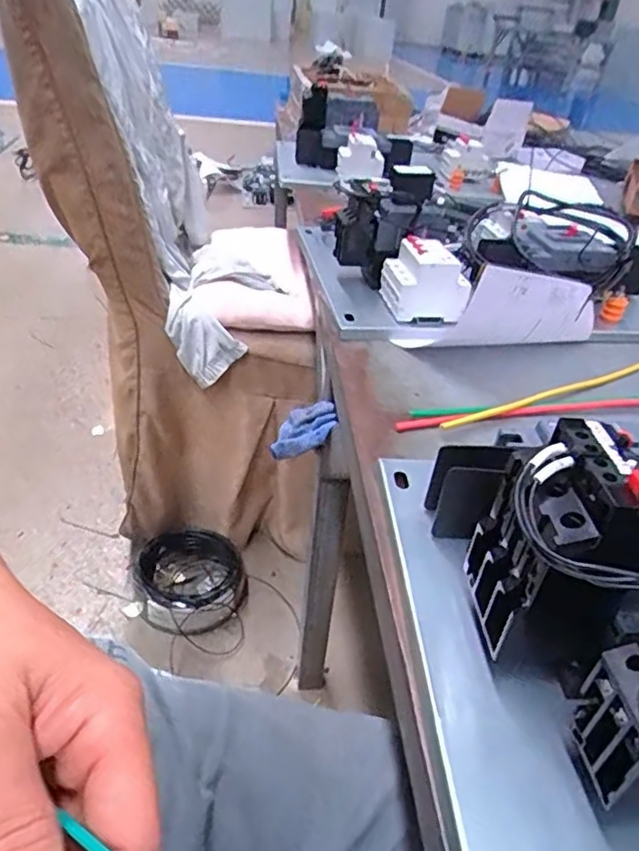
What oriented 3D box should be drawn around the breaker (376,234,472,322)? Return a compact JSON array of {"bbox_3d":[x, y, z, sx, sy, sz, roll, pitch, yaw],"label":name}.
[{"bbox_3d":[0.117,-0.160,0.693,0.086,0.076,0.071,1,35,-6],"label":"breaker"}]

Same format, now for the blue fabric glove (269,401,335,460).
[{"bbox_3d":[-0.015,0.005,0.700,0.084,0.030,0.051,-26,60,21],"label":"blue fabric glove"}]

